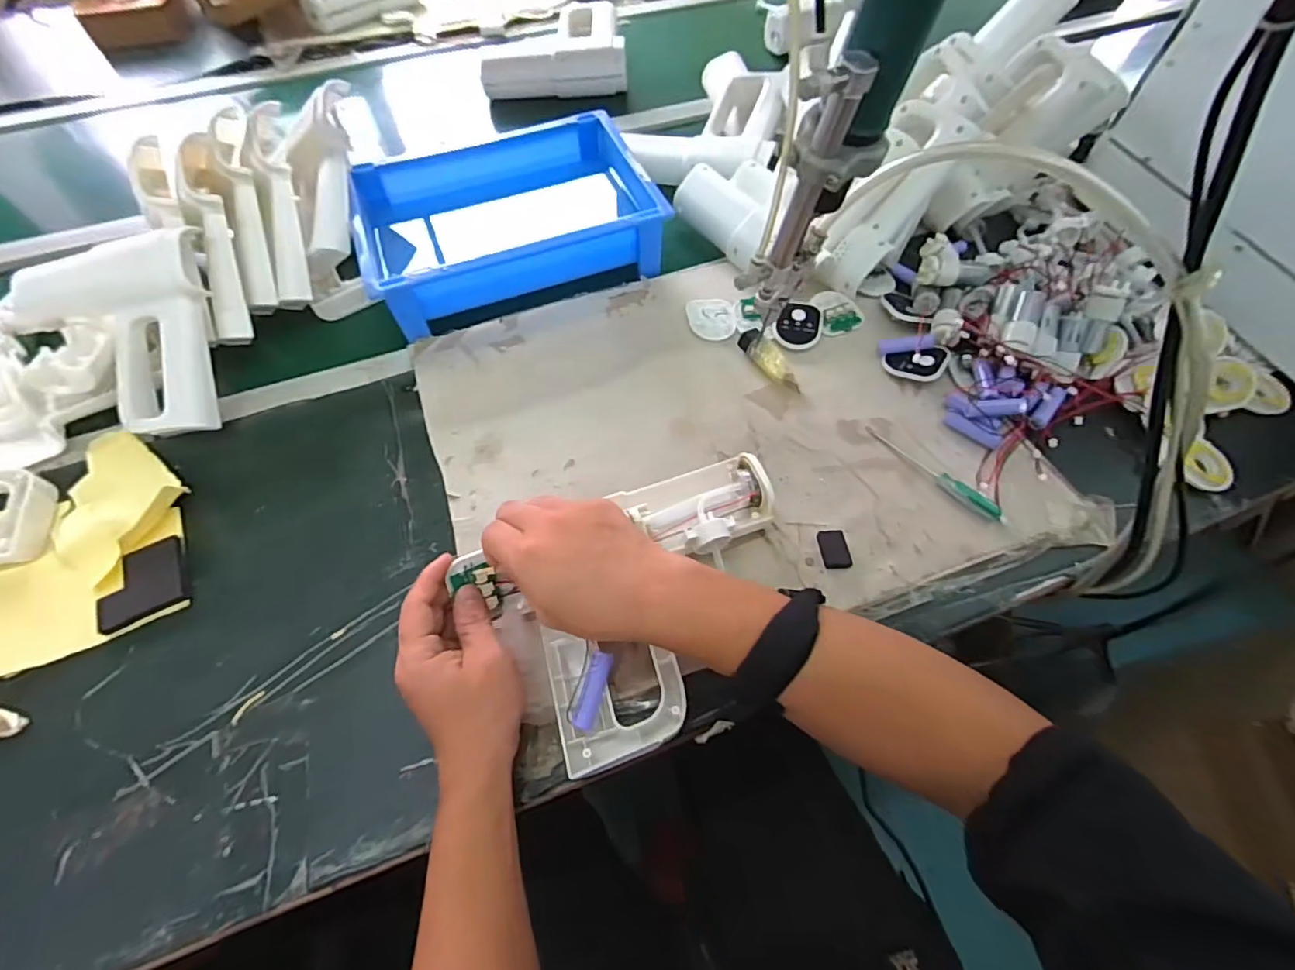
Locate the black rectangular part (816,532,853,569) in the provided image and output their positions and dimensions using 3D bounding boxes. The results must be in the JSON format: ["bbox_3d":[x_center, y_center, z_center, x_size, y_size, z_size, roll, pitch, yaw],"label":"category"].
[{"bbox_3d":[0.147,0.051,0.448,0.021,0.007,0.032,-6,59,-2],"label":"black rectangular part"}]

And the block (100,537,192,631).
[{"bbox_3d":[-0.397,0.078,0.445,0.061,0.010,0.059,-28,63,-14],"label":"block"}]

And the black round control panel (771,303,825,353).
[{"bbox_3d":[0.156,-0.164,0.584,0.048,0.013,0.058,21,62,13],"label":"black round control panel"}]

